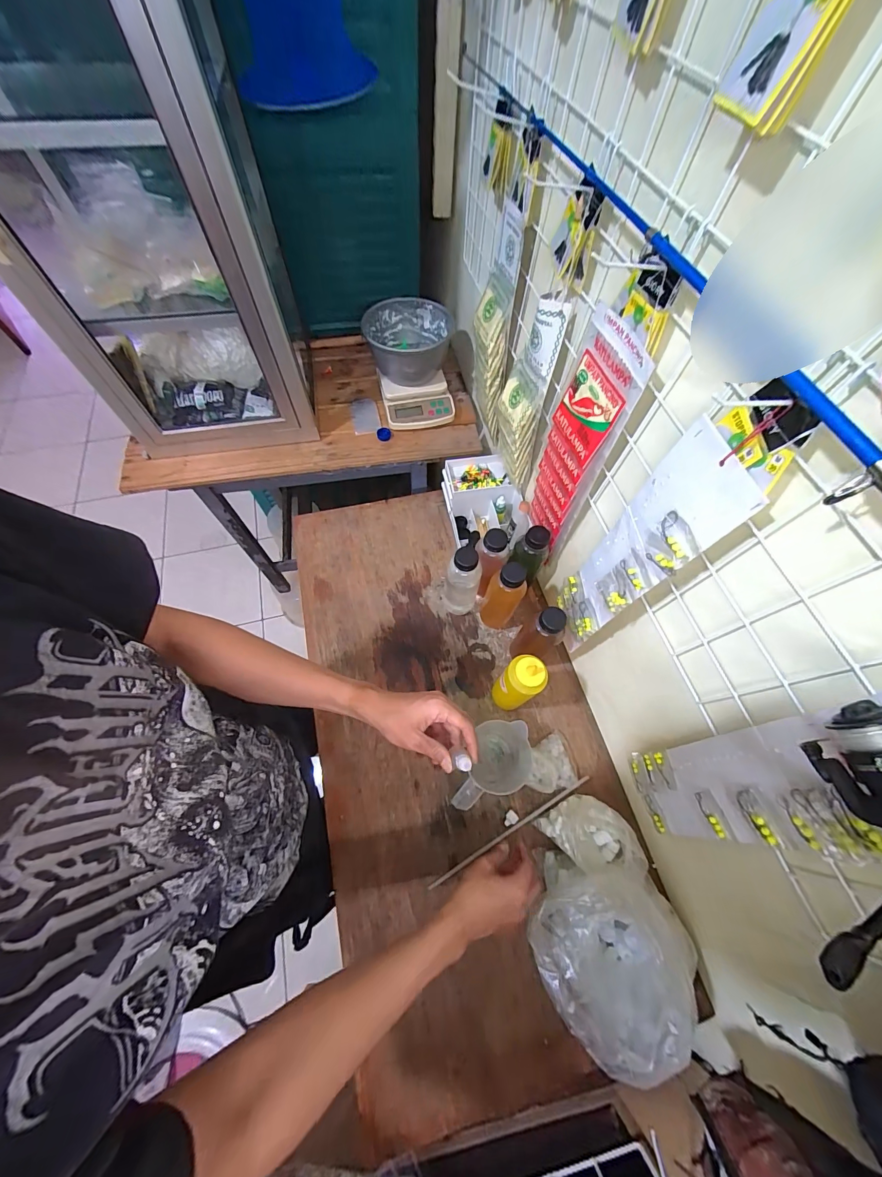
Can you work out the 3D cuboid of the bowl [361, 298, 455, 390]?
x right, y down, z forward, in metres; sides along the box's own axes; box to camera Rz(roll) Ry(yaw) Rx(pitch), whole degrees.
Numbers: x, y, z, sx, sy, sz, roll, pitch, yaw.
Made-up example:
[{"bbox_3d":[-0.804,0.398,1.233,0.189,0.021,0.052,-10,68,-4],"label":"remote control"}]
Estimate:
[{"bbox_3d":[-0.081,-0.577,0.880,0.186,0.098,0.186,1,64,-3],"label":"bowl"}]

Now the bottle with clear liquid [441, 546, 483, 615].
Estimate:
[{"bbox_3d":[0.040,-0.014,0.702,0.067,0.190,0.063,18,65,5],"label":"bottle with clear liquid"}]

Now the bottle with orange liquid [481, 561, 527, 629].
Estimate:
[{"bbox_3d":[0.111,0.018,0.690,0.063,0.194,0.056,22,65,7],"label":"bottle with orange liquid"}]

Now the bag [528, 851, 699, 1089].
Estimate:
[{"bbox_3d":[0.222,0.487,0.512,0.201,0.129,0.191,39,68,14],"label":"bag"}]

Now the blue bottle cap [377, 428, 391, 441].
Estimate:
[{"bbox_3d":[-0.132,-0.358,0.871,0.031,0.017,0.031,1,64,-3],"label":"blue bottle cap"}]

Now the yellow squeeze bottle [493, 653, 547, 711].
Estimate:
[{"bbox_3d":[0.124,0.159,0.624,0.052,0.185,0.059,-30,70,-16],"label":"yellow squeeze bottle"}]

